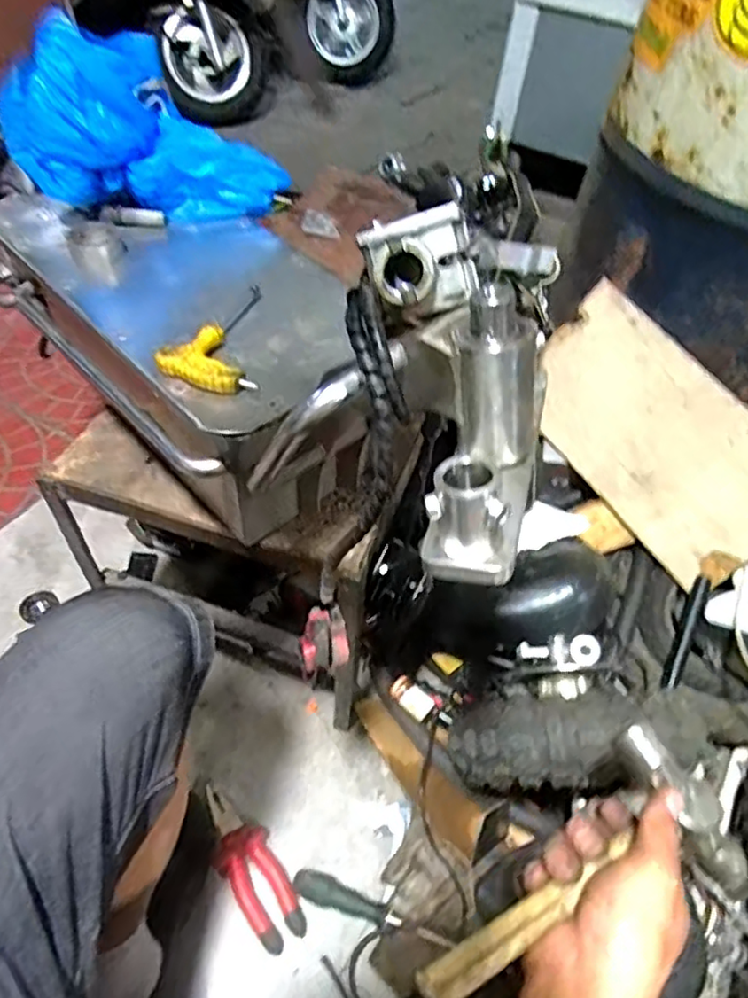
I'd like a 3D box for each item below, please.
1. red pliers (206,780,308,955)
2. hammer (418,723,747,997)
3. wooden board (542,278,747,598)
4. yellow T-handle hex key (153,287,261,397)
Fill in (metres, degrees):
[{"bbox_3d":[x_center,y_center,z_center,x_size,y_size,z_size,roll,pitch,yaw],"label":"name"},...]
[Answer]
[{"bbox_3d":[-0.150,0.435,0.754,0.067,0.028,0.189,-23,54,-21],"label":"red pliers"},{"bbox_3d":[0.128,0.234,0.389,0.235,0.022,0.106,-15,51,-27],"label":"hammer"},{"bbox_3d":[0.417,-0.091,0.950,0.020,0.230,0.432,-6,54,-53],"label":"wooden board"},{"bbox_3d":[-0.133,-0.140,0.527,0.072,0.022,0.139,2,50,-6],"label":"yellow T-handle hex key"}]

